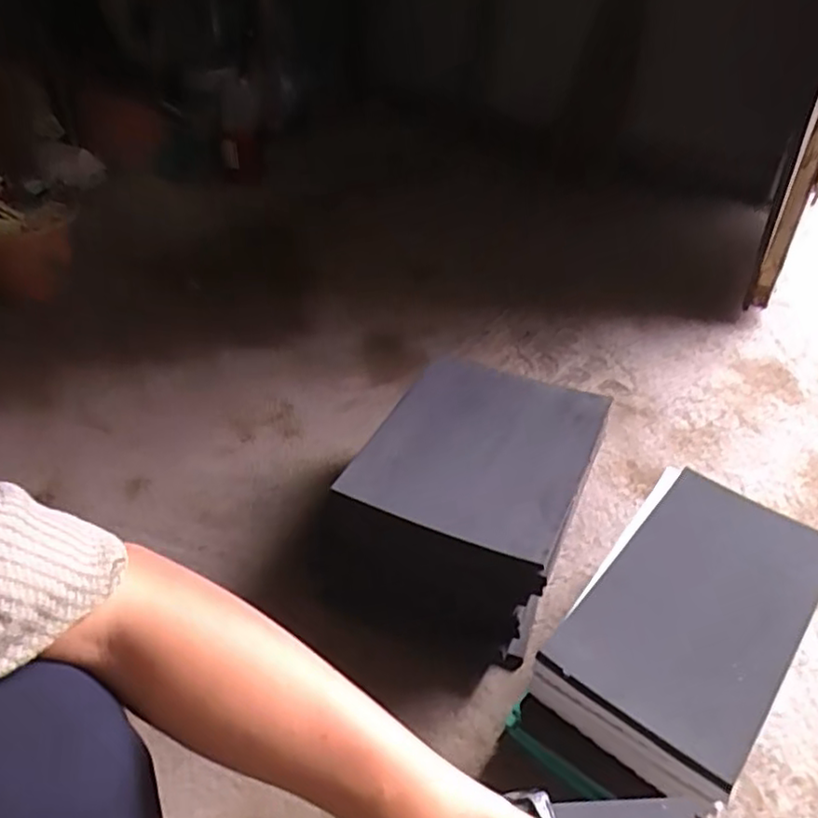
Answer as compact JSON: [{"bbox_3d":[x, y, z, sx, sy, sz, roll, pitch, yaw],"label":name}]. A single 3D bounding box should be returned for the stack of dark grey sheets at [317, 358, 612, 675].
[{"bbox_3d":[0.058,0.106,0.742,0.256,0.168,0.335,13,40,15],"label":"stack of dark grey sheets"}]

